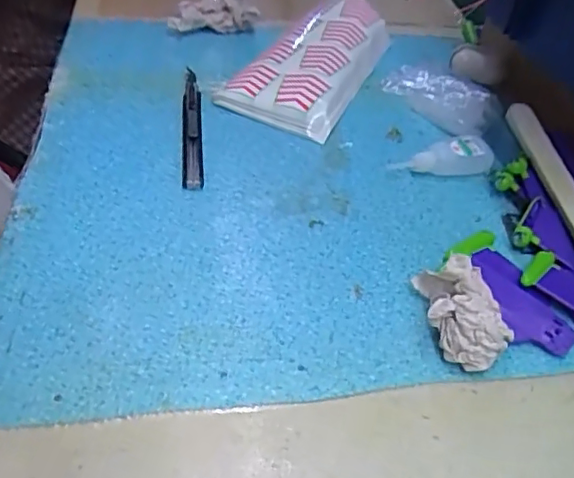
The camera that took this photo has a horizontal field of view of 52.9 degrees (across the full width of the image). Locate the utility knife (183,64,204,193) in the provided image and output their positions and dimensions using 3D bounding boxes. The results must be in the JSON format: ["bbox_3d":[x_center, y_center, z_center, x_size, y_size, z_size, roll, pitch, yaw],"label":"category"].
[{"bbox_3d":[-0.079,-0.098,0.481,0.016,0.012,0.157,-1,46,-9],"label":"utility knife"}]

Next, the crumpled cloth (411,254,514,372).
[{"bbox_3d":[0.102,0.042,0.346,0.044,0.039,0.068,-26,55,-30],"label":"crumpled cloth"}]

